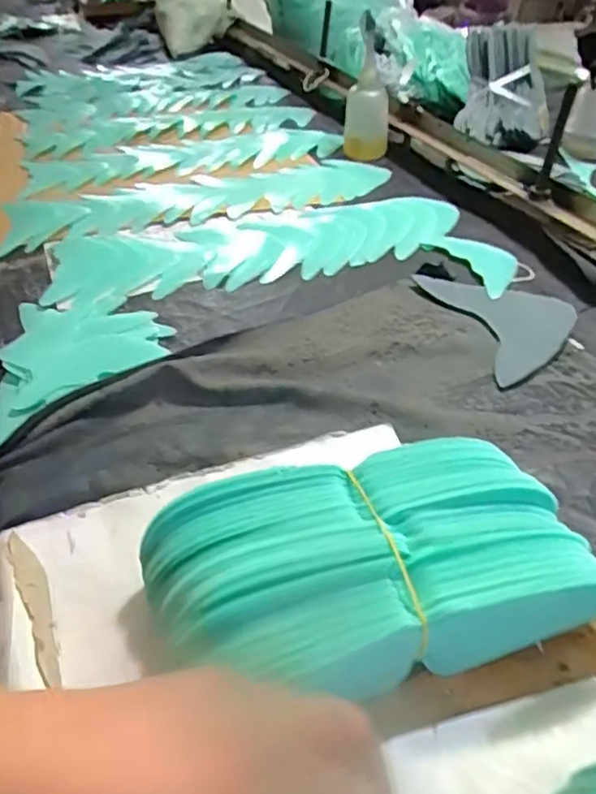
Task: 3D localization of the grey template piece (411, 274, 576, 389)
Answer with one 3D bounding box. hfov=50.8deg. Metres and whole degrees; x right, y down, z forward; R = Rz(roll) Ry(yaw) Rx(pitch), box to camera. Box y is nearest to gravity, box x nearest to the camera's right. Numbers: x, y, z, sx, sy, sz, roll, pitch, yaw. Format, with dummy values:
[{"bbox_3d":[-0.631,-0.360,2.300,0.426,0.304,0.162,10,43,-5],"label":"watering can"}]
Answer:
[{"bbox_3d":[0.204,-0.076,0.596,0.121,0.006,0.173,-9,41,-12],"label":"grey template piece"}]

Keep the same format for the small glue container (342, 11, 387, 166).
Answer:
[{"bbox_3d":[0.104,-0.451,0.932,0.066,0.181,0.058,4,39,4],"label":"small glue container"}]

